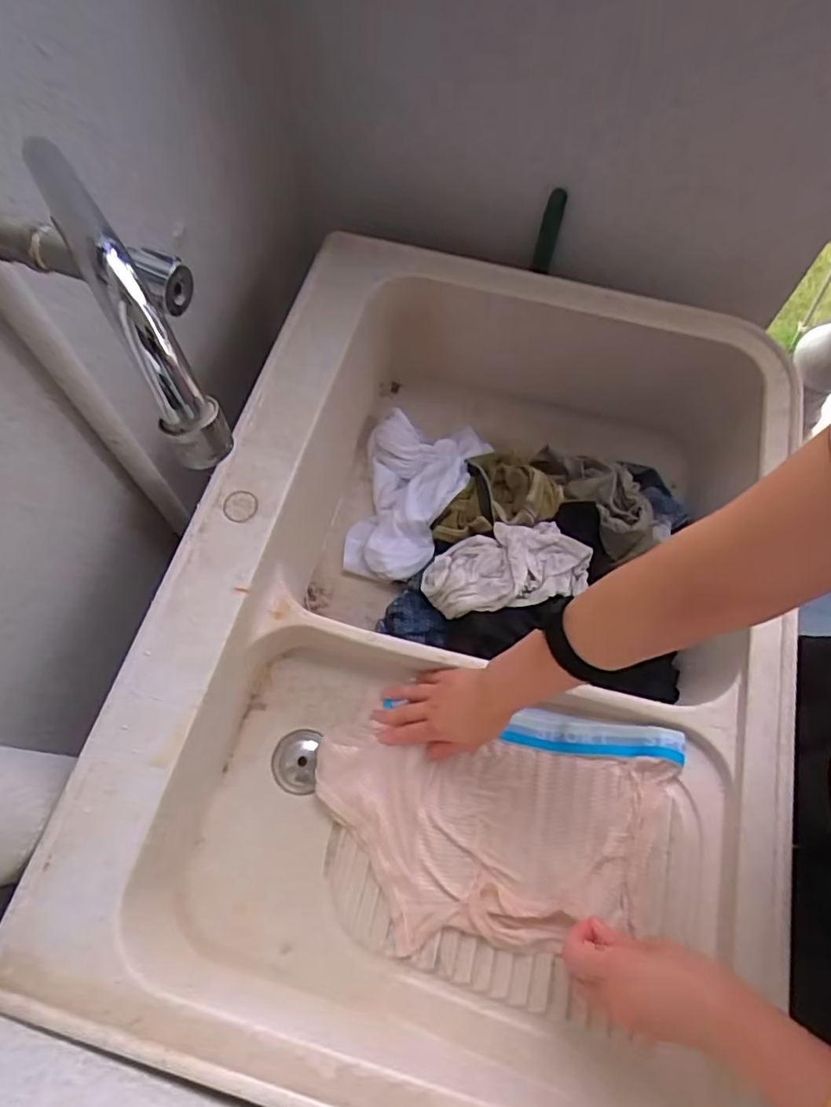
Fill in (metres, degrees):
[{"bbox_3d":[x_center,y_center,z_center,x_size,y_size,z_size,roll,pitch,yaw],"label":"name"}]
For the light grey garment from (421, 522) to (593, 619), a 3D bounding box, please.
[{"bbox_3d":[0.103,0.015,0.703,0.182,0.048,0.095,-4,67,-3],"label":"light grey garment"}]

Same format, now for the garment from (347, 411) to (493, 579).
[{"bbox_3d":[0.000,-0.080,0.790,0.153,0.051,0.230,9,67,3],"label":"garment"}]

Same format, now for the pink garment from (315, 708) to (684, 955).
[{"bbox_3d":[0.074,0.252,0.562,0.326,0.066,0.189,-2,67,-2],"label":"pink garment"}]

